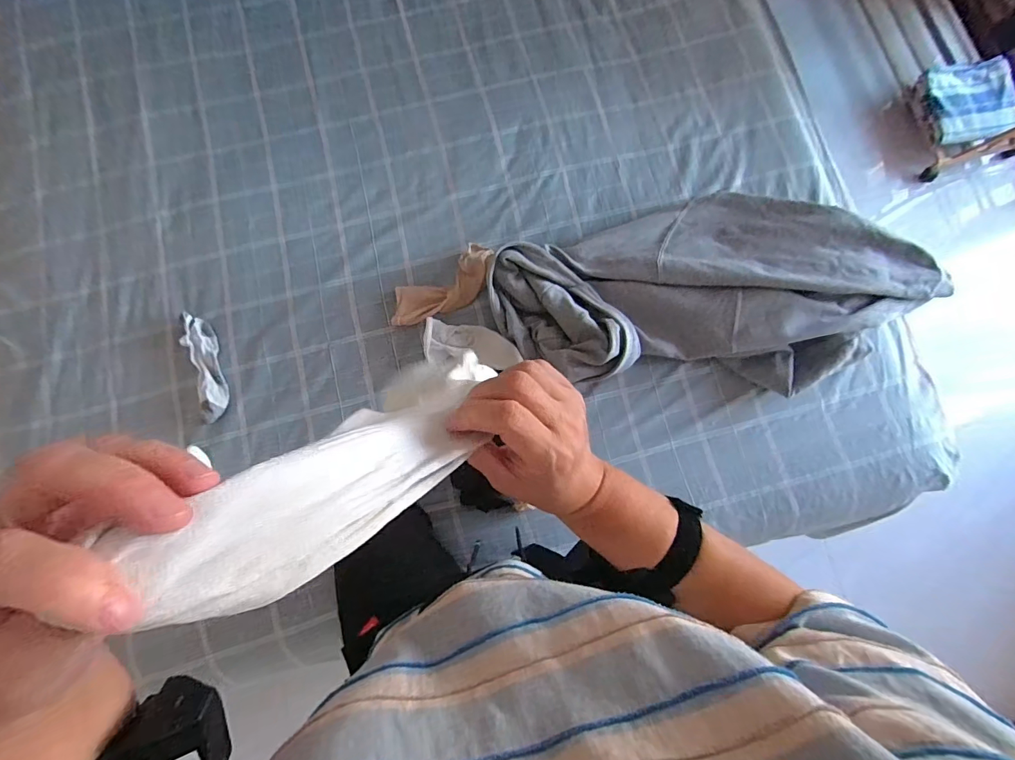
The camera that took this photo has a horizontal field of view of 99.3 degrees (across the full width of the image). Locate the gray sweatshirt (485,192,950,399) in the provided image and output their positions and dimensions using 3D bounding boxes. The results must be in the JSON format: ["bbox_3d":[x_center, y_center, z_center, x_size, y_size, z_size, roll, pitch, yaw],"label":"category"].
[{"bbox_3d":[0.363,-0.174,0.808,0.785,0.112,0.371,4,79,-1],"label":"gray sweatshirt"}]

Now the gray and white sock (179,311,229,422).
[{"bbox_3d":[-0.565,-0.030,0.805,0.053,0.027,0.221,-21,80,-5],"label":"gray and white sock"}]

